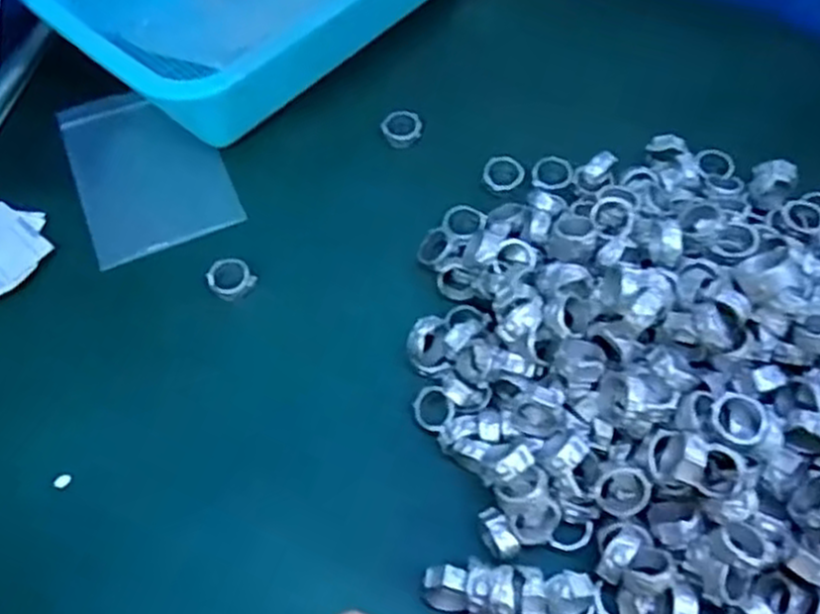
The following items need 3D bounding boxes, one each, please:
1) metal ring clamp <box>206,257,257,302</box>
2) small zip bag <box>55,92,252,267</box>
[{"bbox_3d":[-0.091,-0.015,0.396,0.019,0.008,0.020,39,69,22],"label":"metal ring clamp"},{"bbox_3d":[-0.151,-0.083,0.448,0.078,0.004,0.125,-23,61,-10],"label":"small zip bag"}]

